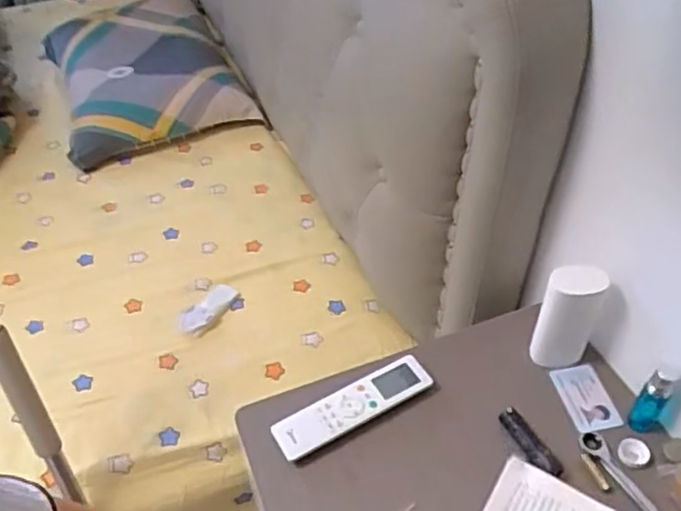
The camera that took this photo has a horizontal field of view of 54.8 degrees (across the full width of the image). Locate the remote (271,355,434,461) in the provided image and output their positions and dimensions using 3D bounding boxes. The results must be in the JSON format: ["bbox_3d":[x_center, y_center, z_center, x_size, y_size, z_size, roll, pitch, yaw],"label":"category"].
[{"bbox_3d":[0.015,0.177,0.768,0.192,0.020,0.049,-24,49,-20],"label":"remote"}]

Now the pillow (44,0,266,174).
[{"bbox_3d":[-0.460,-0.434,1.558,0.406,0.142,0.497,-15,47,-13],"label":"pillow"}]

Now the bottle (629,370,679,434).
[{"bbox_3d":[0.349,0.160,0.729,0.028,0.092,0.031,34,55,30],"label":"bottle"}]

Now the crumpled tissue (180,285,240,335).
[{"bbox_3d":[-0.233,0.092,1.160,0.053,0.016,0.112,34,55,30],"label":"crumpled tissue"}]

